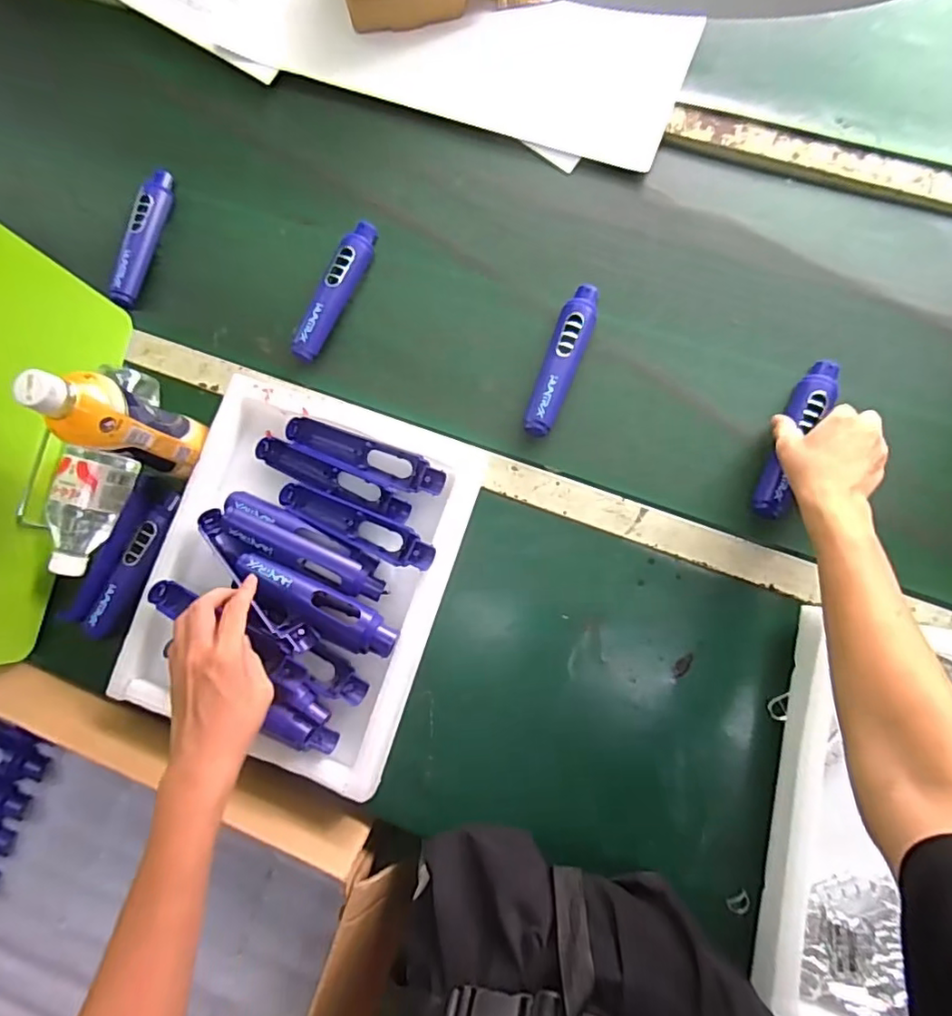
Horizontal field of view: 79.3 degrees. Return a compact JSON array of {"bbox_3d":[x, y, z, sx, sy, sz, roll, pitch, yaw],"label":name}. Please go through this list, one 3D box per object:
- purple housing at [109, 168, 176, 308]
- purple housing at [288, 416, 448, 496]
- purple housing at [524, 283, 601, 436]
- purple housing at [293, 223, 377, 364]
[{"bbox_3d":[-0.395,-0.320,0.679,0.029,0.031,0.173,16,83,7],"label":"purple housing"},{"bbox_3d":[-0.114,-0.051,0.595,0.170,0.023,0.038,20,84,7],"label":"purple housing"},{"bbox_3d":[0.092,-0.161,0.613,0.038,0.023,0.176,19,84,7],"label":"purple housing"},{"bbox_3d":[-0.159,-0.246,0.648,0.035,0.027,0.176,25,84,8],"label":"purple housing"}]

